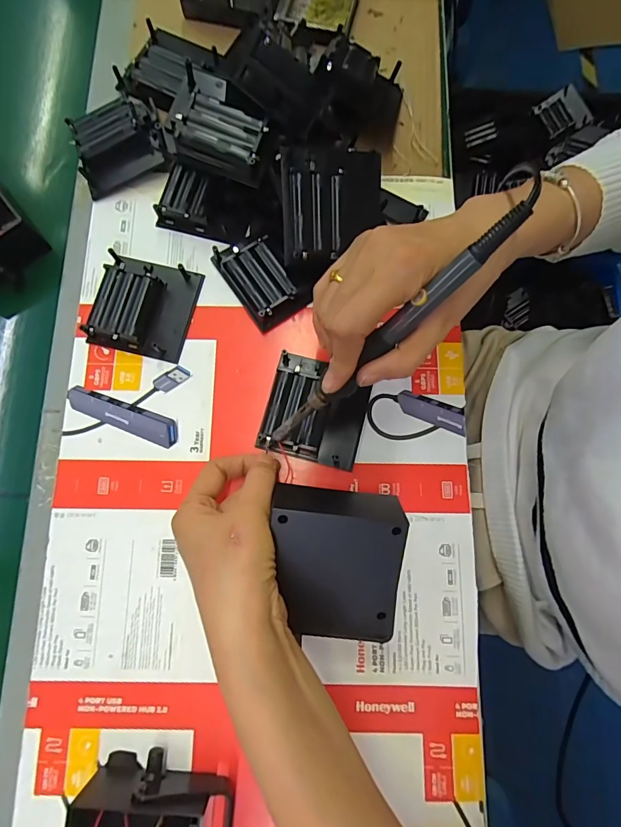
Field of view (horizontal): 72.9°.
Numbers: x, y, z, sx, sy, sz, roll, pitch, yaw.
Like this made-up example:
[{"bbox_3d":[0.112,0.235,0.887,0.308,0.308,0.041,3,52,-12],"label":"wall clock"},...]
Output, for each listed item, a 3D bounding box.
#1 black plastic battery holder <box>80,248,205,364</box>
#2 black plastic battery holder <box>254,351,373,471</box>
[{"bbox_3d":[-0.135,-0.089,0.343,0.073,0.019,0.080,13,80,3],"label":"black plastic battery holder"},{"bbox_3d":[0.005,-0.004,0.326,0.075,0.020,0.080,15,80,3],"label":"black plastic battery holder"}]

